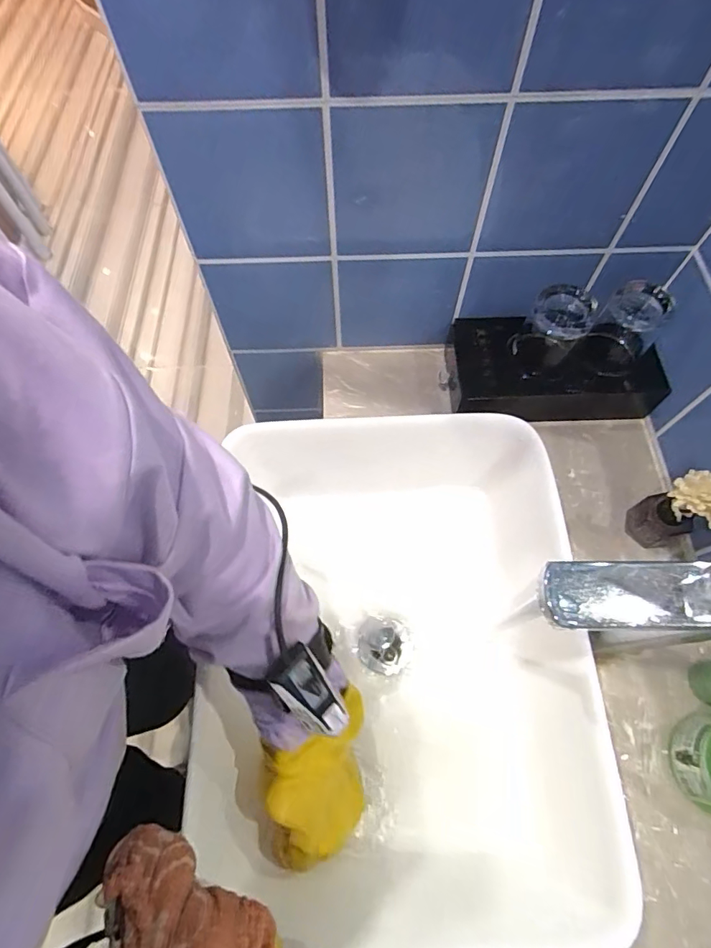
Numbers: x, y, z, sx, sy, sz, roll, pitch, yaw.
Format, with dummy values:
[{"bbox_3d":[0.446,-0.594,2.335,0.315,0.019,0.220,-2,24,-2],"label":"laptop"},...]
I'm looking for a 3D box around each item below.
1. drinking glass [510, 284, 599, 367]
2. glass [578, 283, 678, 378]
[{"bbox_3d":[0.225,-0.168,0.547,0.072,0.081,0.059,27,70,12],"label":"drinking glass"},{"bbox_3d":[0.307,-0.166,0.545,0.067,0.082,0.059,40,73,17],"label":"glass"}]

